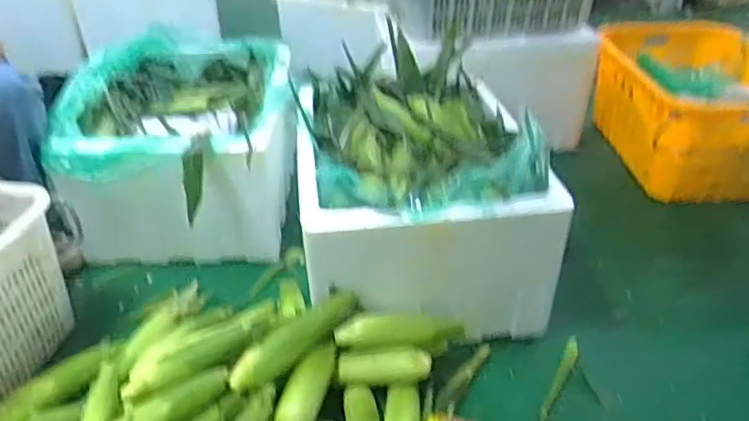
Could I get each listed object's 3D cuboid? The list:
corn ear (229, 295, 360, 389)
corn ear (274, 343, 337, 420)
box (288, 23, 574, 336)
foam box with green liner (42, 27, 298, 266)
[{"bbox_3d":[-0.131,0.210,0.947,0.240,0.049,0.057,-34,45,-19],"label":"corn ear"},{"bbox_3d":[-0.113,0.293,0.913,0.053,0.047,0.190,15,55,19],"label":"corn ear"},{"bbox_3d":[0.067,-0.074,1.234,0.451,0.318,0.624,-3,34,-8],"label":"box"},{"bbox_3d":[-0.457,-0.169,1.429,0.470,0.333,0.662,-2,34,-6],"label":"foam box with green liner"}]

